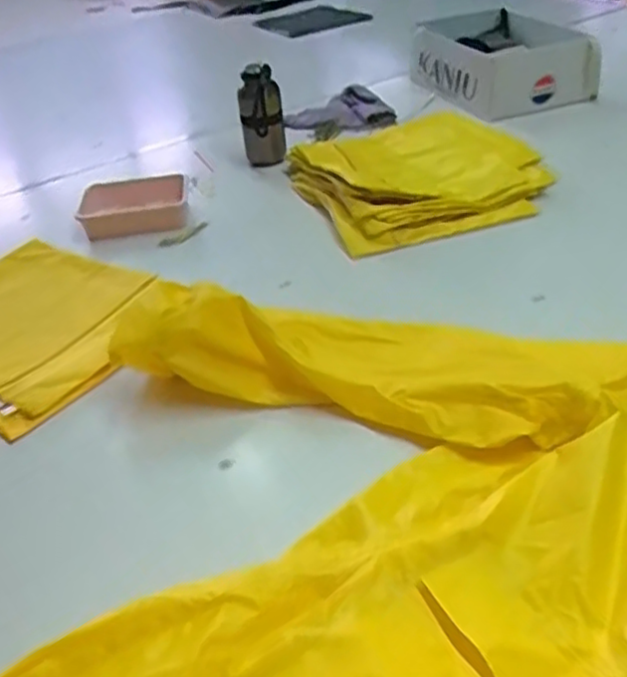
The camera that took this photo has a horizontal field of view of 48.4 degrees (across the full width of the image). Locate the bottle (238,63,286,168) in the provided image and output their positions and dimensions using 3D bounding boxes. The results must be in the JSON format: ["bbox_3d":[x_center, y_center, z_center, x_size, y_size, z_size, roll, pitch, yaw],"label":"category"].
[{"bbox_3d":[-0.096,-0.409,1.296,0.075,0.170,0.090,-9,35,-3],"label":"bottle"}]

